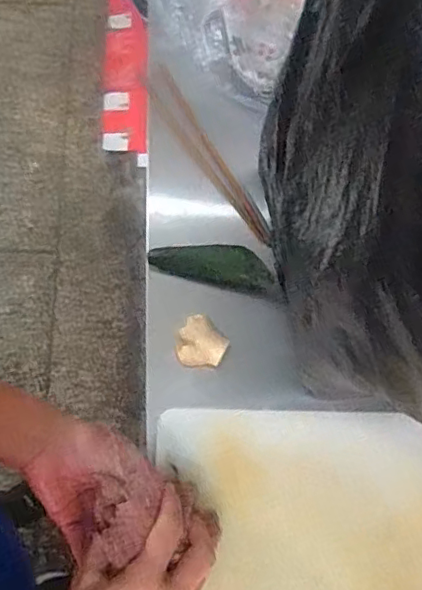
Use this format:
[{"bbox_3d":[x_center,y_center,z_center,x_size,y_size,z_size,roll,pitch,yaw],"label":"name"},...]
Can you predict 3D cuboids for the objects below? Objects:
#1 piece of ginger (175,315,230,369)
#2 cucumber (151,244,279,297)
[{"bbox_3d":[-0.009,0.047,0.533,0.044,0.020,0.042,25,73,4],"label":"piece of ginger"},{"bbox_3d":[0.004,-0.030,0.565,0.124,0.031,0.032,13,73,0],"label":"cucumber"}]

